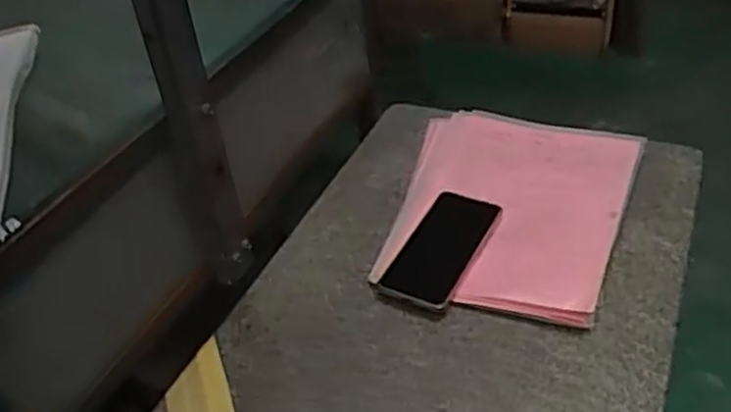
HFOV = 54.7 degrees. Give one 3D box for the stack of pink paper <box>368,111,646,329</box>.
[{"bbox_3d":[0.162,-0.009,0.809,0.250,0.033,0.321,11,43,20],"label":"stack of pink paper"}]

